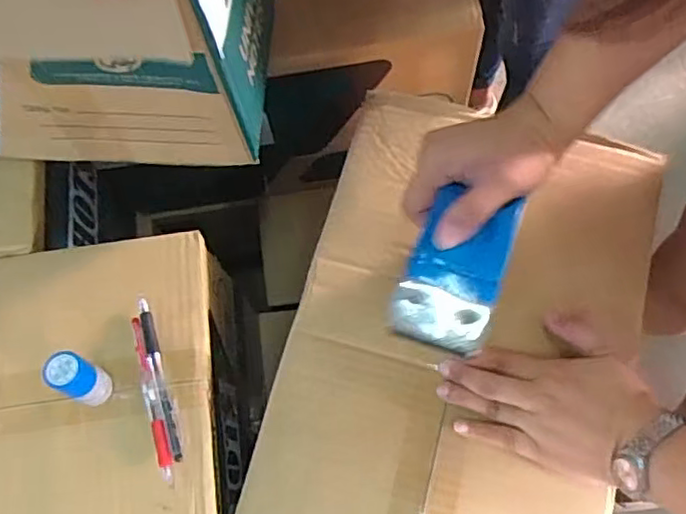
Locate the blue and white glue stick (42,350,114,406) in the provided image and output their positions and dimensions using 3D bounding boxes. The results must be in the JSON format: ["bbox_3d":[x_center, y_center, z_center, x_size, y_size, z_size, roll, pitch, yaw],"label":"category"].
[{"bbox_3d":[-0.197,0.091,0.480,0.028,0.061,0.027,-1,70,3],"label":"blue and white glue stick"}]

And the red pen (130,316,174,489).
[{"bbox_3d":[-0.149,0.108,0.500,0.011,0.008,0.128,-18,70,-3],"label":"red pen"}]

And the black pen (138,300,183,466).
[{"bbox_3d":[-0.144,0.094,0.506,0.011,0.010,0.129,-19,70,-3],"label":"black pen"}]

